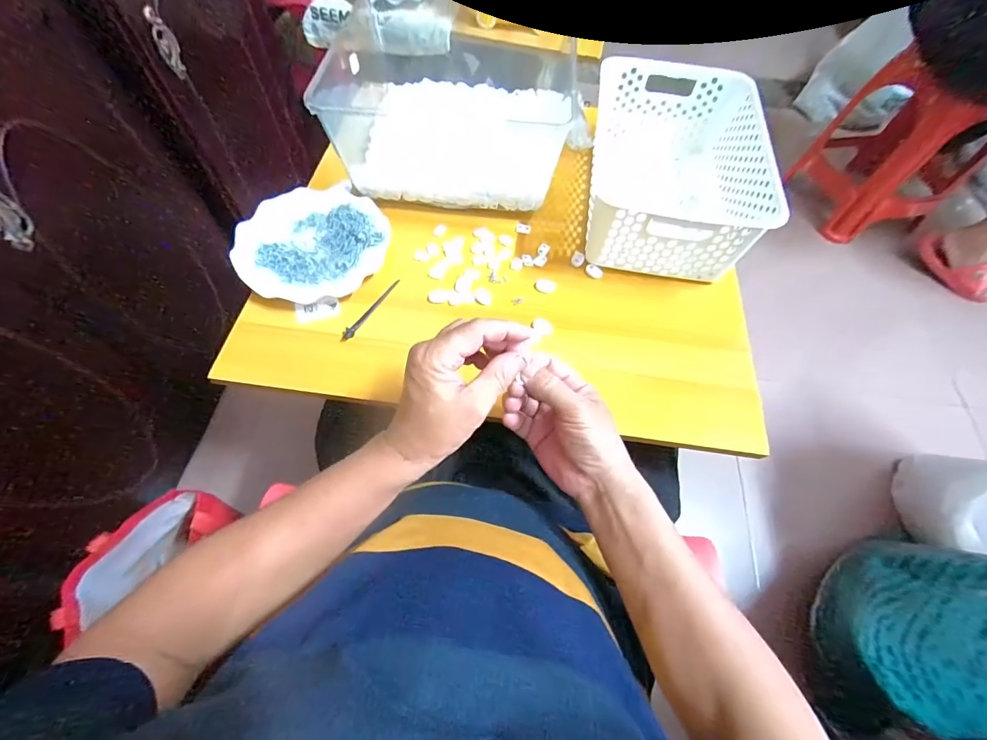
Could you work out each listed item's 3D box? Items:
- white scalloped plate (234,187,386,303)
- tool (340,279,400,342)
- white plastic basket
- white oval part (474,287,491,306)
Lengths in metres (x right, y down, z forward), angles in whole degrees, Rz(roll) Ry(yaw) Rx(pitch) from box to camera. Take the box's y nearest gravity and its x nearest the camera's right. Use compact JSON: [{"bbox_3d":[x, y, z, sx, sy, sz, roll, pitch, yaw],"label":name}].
[{"bbox_3d":[-0.230,-0.165,0.534,0.179,0.022,0.174,1,61,-2],"label":"white scalloped plate"},{"bbox_3d":[-0.147,-0.073,0.503,0.011,0.006,0.103,27,63,11],"label":"tool"},{"bbox_3d":[0.233,-0.267,0.570,0.203,0.123,0.307,11,61,3],"label":"white plastic basket"},{"bbox_3d":[-0.013,-0.091,0.518,0.021,0.004,0.024,8,61,1],"label":"white oval part"}]

